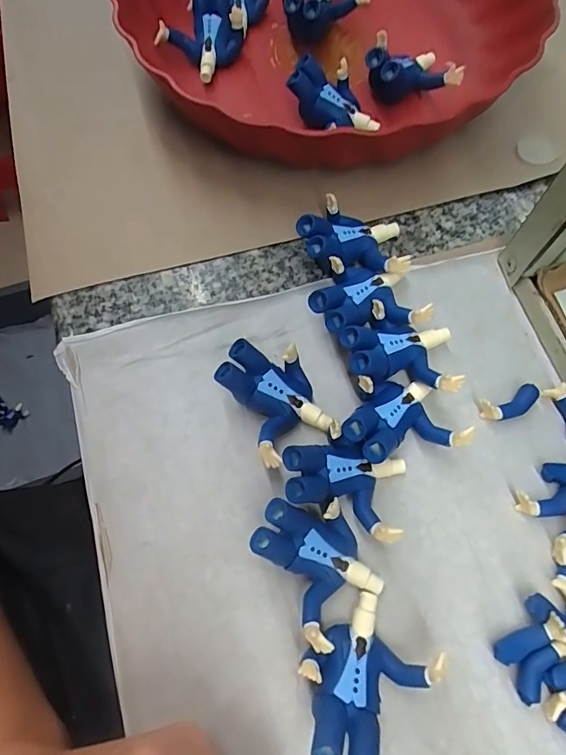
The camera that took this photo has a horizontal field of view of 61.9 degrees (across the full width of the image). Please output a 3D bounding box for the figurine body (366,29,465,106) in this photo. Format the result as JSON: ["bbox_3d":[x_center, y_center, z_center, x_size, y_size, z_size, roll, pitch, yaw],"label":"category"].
[{"bbox_3d":[0.075,-0.183,0.280,0.054,0.028,0.035,-3,69,-1],"label":"figurine body"}]

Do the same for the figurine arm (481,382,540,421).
[{"bbox_3d":[0.108,0.013,0.223,0.029,0.009,0.012,-19,70,-6],"label":"figurine arm"}]

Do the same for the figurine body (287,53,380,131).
[{"bbox_3d":[0.028,-0.160,0.271,0.050,0.029,0.028,-5,70,-1],"label":"figurine body"}]

